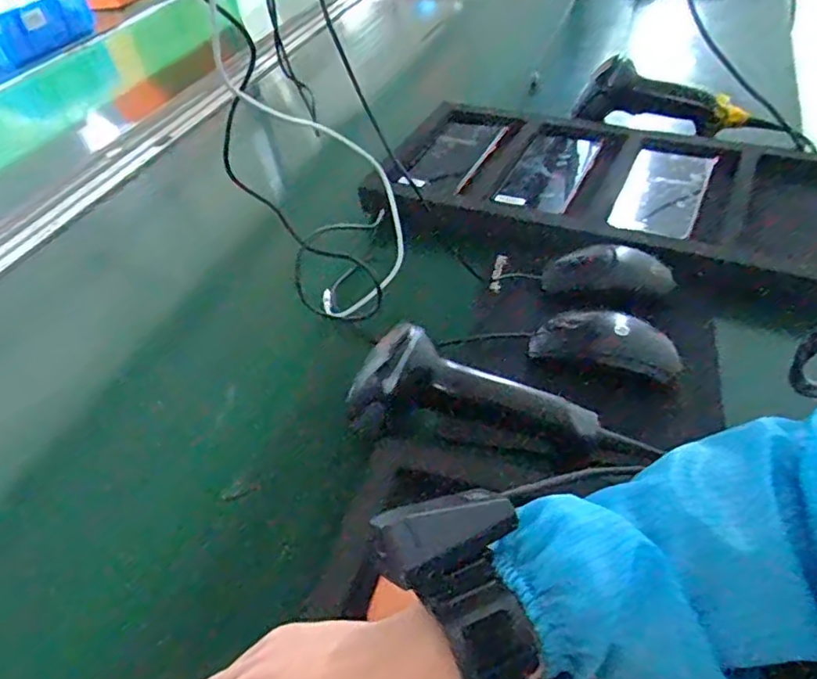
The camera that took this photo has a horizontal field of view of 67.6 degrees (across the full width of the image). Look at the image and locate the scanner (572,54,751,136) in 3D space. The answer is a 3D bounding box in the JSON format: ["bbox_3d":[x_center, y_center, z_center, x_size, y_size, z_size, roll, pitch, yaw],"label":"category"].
[{"bbox_3d":[0.291,-0.285,0.702,0.186,0.072,0.060,12,47,20],"label":"scanner"}]

